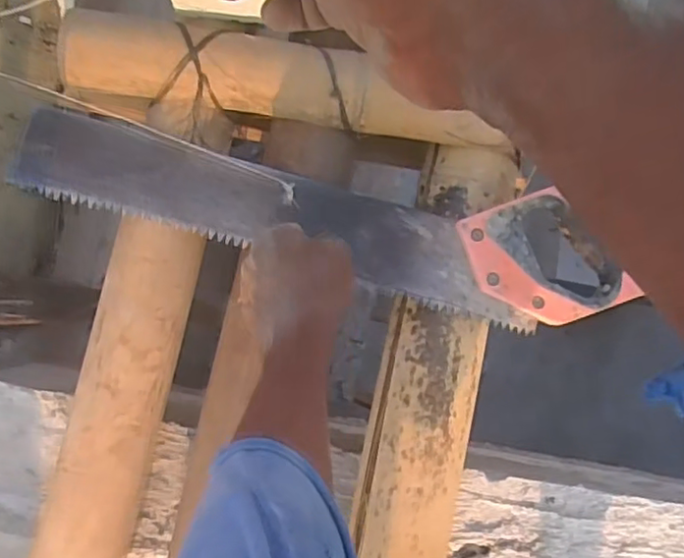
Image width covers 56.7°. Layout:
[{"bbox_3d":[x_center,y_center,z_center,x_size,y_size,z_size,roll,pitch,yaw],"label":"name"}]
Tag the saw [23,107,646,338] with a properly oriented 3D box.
[{"bbox_3d":[-0.009,-0.050,0.512,0.491,0.033,0.091,15,85,-3],"label":"saw"}]

